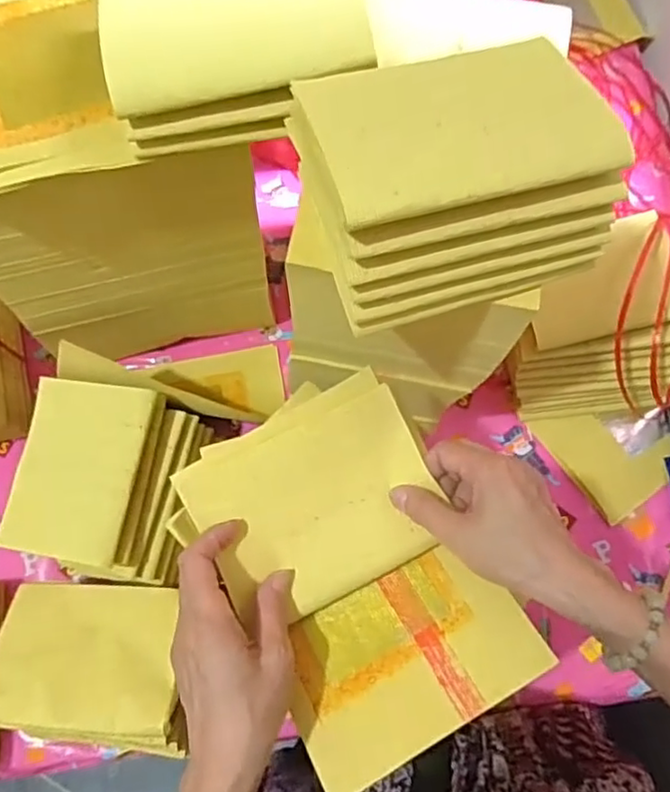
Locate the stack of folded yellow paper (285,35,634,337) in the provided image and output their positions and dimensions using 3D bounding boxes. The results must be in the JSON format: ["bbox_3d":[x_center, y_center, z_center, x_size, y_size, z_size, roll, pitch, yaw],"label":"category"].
[{"bbox_3d":[0.066,-0.126,0.369,0.168,0.089,0.124,-15,73,-5],"label":"stack of folded yellow paper"}]

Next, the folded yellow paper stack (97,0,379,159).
[{"bbox_3d":[-0.061,-0.229,0.423,0.167,0.055,0.133,-9,72,-3],"label":"folded yellow paper stack"}]

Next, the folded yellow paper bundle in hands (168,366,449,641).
[{"bbox_3d":[-0.016,0.070,0.437,0.164,0.018,0.128,-27,74,-8],"label":"folded yellow paper bundle in hands"}]

